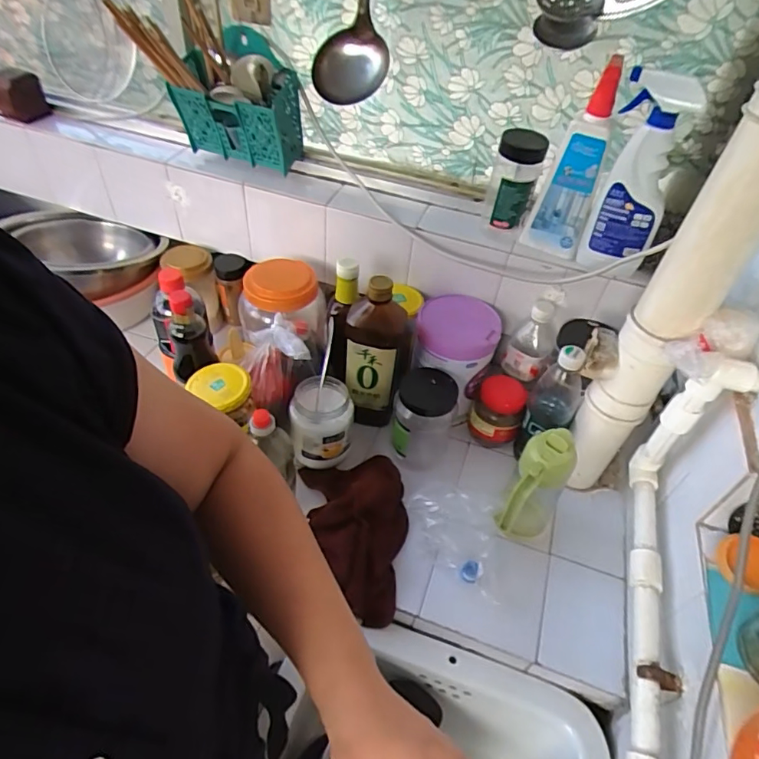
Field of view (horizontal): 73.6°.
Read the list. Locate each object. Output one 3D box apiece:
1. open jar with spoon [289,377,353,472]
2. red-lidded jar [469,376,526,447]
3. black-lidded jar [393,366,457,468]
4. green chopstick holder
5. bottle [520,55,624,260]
[{"bbox_3d":[-0.086,0.063,0.761,0.093,0.102,0.099,3,46,-3],"label":"open jar with spoon"},{"bbox_3d":[0.187,0.050,0.811,0.079,0.099,0.072,3,46,-3],"label":"red-lidded jar"},{"bbox_3d":[0.070,0.067,0.798,0.093,0.165,0.098,14,46,7],"label":"black-lidded jar"},{"bbox_3d":[-0.223,-0.433,0.795,0.202,0.175,0.103,21,47,13],"label":"green chopstick holder"},{"bbox_3d":[0.263,-0.284,0.684,0.075,0.241,0.046,10,46,3],"label":"bottle"}]

